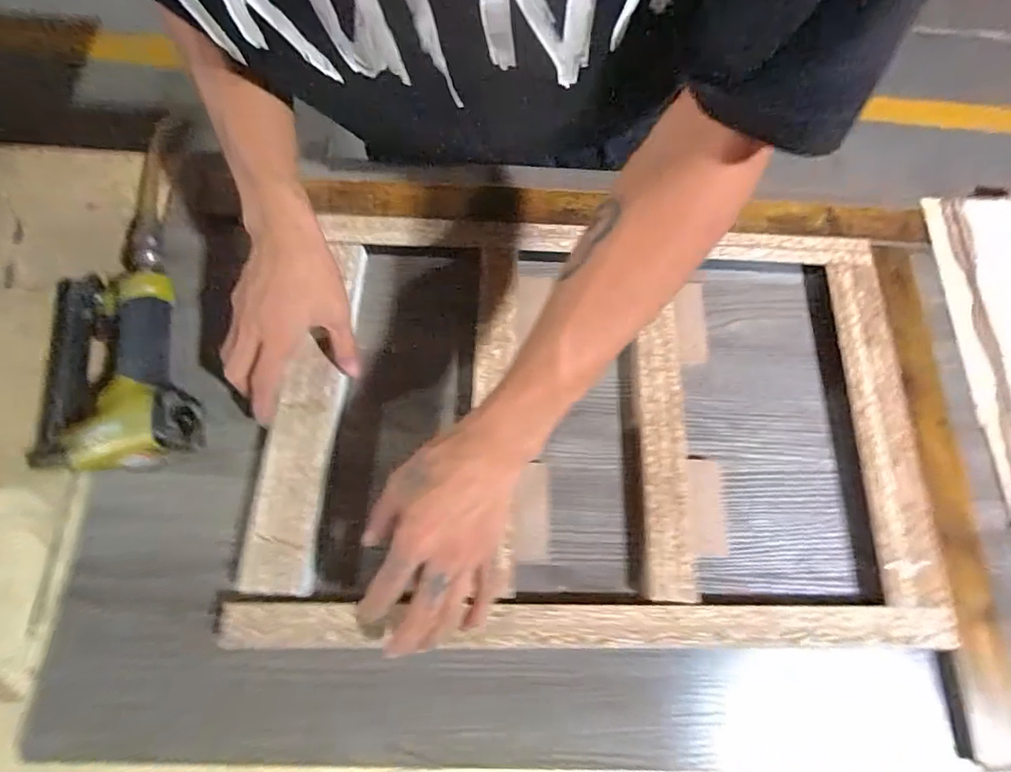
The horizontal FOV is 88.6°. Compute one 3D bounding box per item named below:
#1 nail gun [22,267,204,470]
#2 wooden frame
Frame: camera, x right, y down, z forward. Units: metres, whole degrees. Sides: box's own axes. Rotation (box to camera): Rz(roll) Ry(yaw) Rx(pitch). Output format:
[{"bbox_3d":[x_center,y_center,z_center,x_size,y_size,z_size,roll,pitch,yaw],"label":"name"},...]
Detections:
[{"bbox_3d":[-0.351,-0.023,0.463,0.167,0.071,0.210,-7,71,-5],"label":"nail gun"},{"bbox_3d":[0.077,0.021,0.464,0.568,0.015,0.382,1,71,-2],"label":"wooden frame"}]

